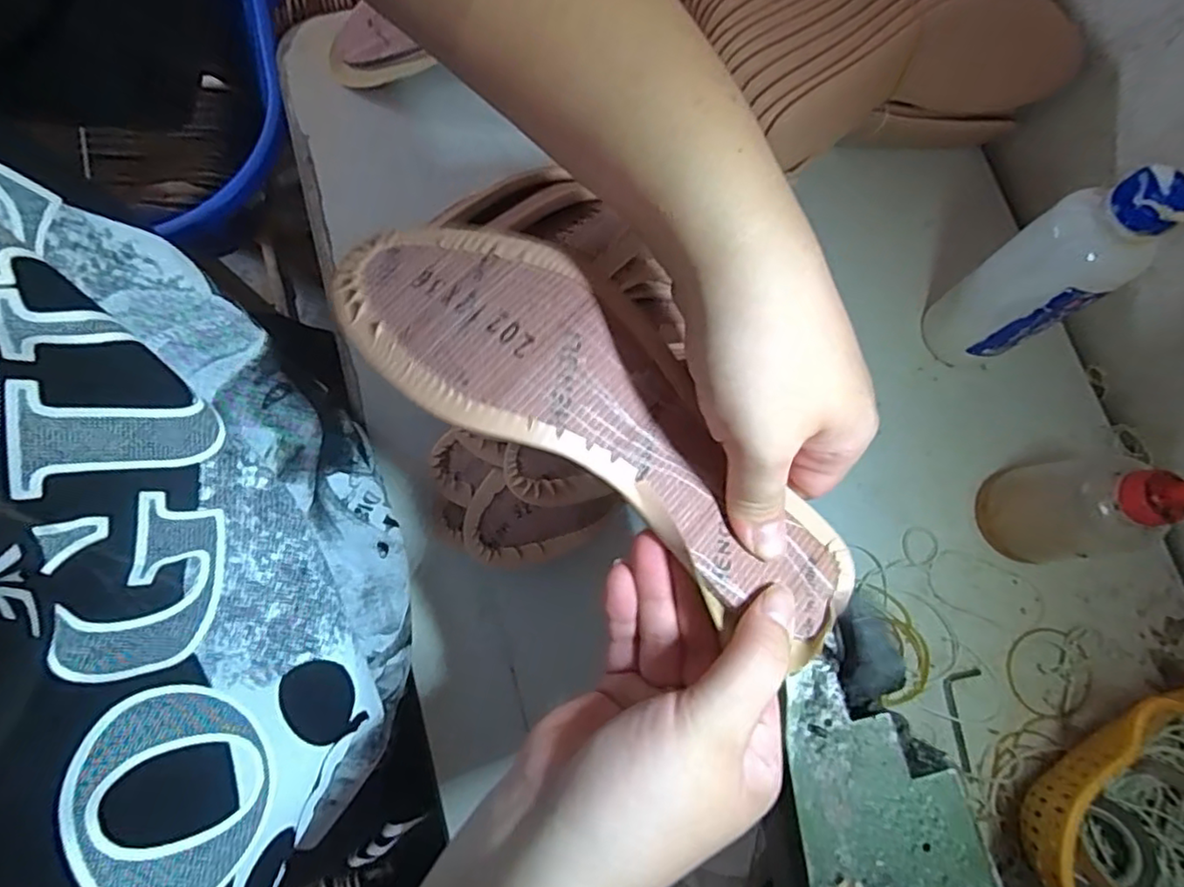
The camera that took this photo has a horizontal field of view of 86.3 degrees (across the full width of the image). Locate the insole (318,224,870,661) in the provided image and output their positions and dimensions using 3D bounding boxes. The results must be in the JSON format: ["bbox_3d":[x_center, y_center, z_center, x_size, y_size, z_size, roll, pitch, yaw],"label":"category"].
[{"bbox_3d":[0.005,-0.007,0.237,0.223,0.028,0.071,37,75,-4],"label":"insole"}]

